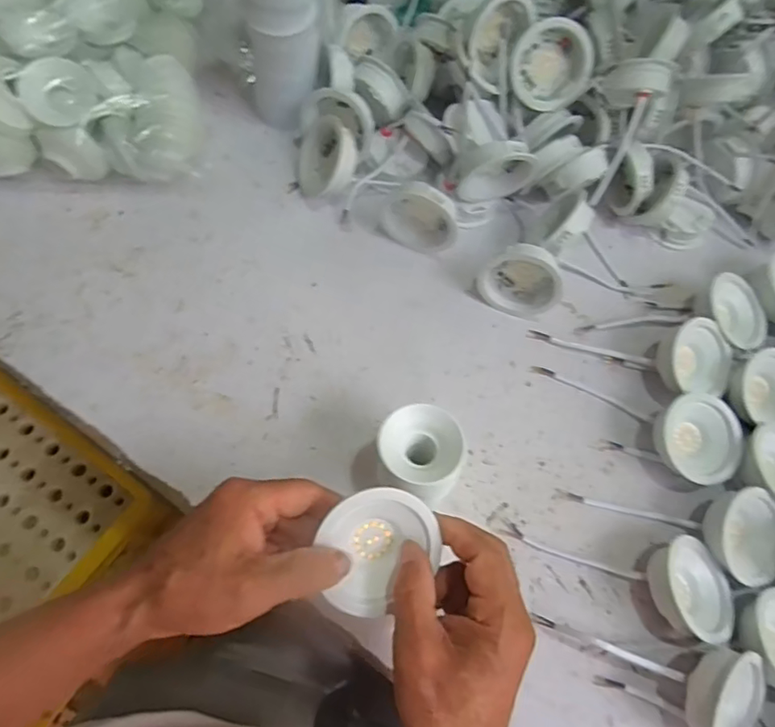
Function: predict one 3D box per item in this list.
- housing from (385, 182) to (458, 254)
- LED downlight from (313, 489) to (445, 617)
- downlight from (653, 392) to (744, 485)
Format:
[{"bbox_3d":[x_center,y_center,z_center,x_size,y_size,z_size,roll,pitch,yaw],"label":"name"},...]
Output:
[{"bbox_3d":[0.031,-0.127,0.487,0.067,0.063,0.025,30,68,6],"label":"housing"},{"bbox_3d":[-0.012,0.102,0.315,0.068,0.028,0.068,31,87,-17],"label":"LED downlight"},{"bbox_3d":[0.252,0.064,0.451,0.072,0.037,0.070,-3,68,-7],"label":"downlight"}]

